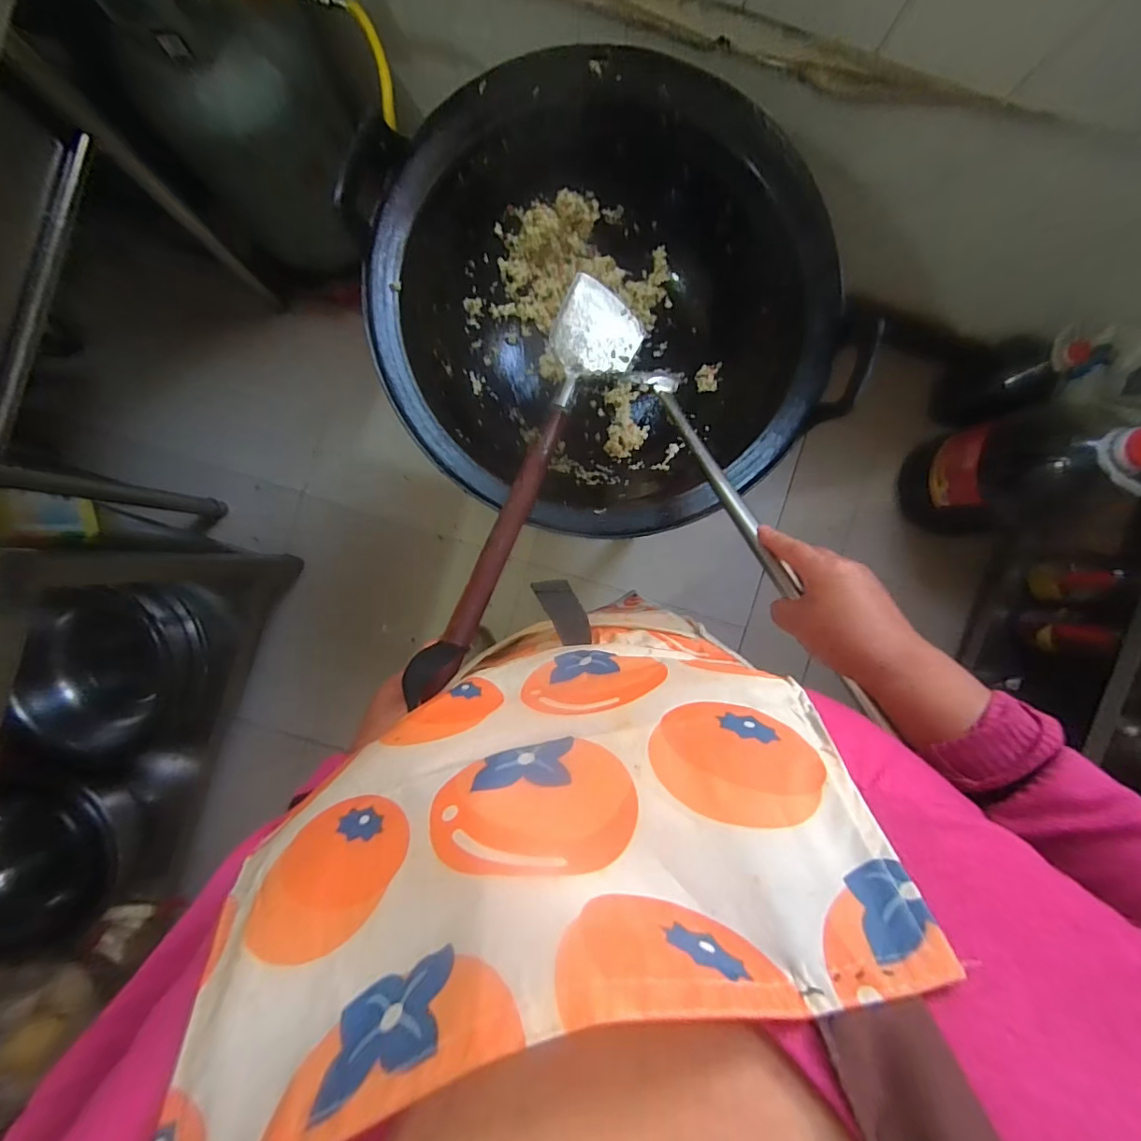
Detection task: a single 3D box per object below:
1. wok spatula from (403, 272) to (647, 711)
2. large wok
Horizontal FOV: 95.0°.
[{"bbox_3d":[-0.044,-0.122,0.643,0.106,0.051,0.588,23,71,-2],"label":"wok spatula"},{"bbox_3d":[0.039,-0.338,0.730,0.561,0.238,0.562,0,89,-3],"label":"large wok"}]

